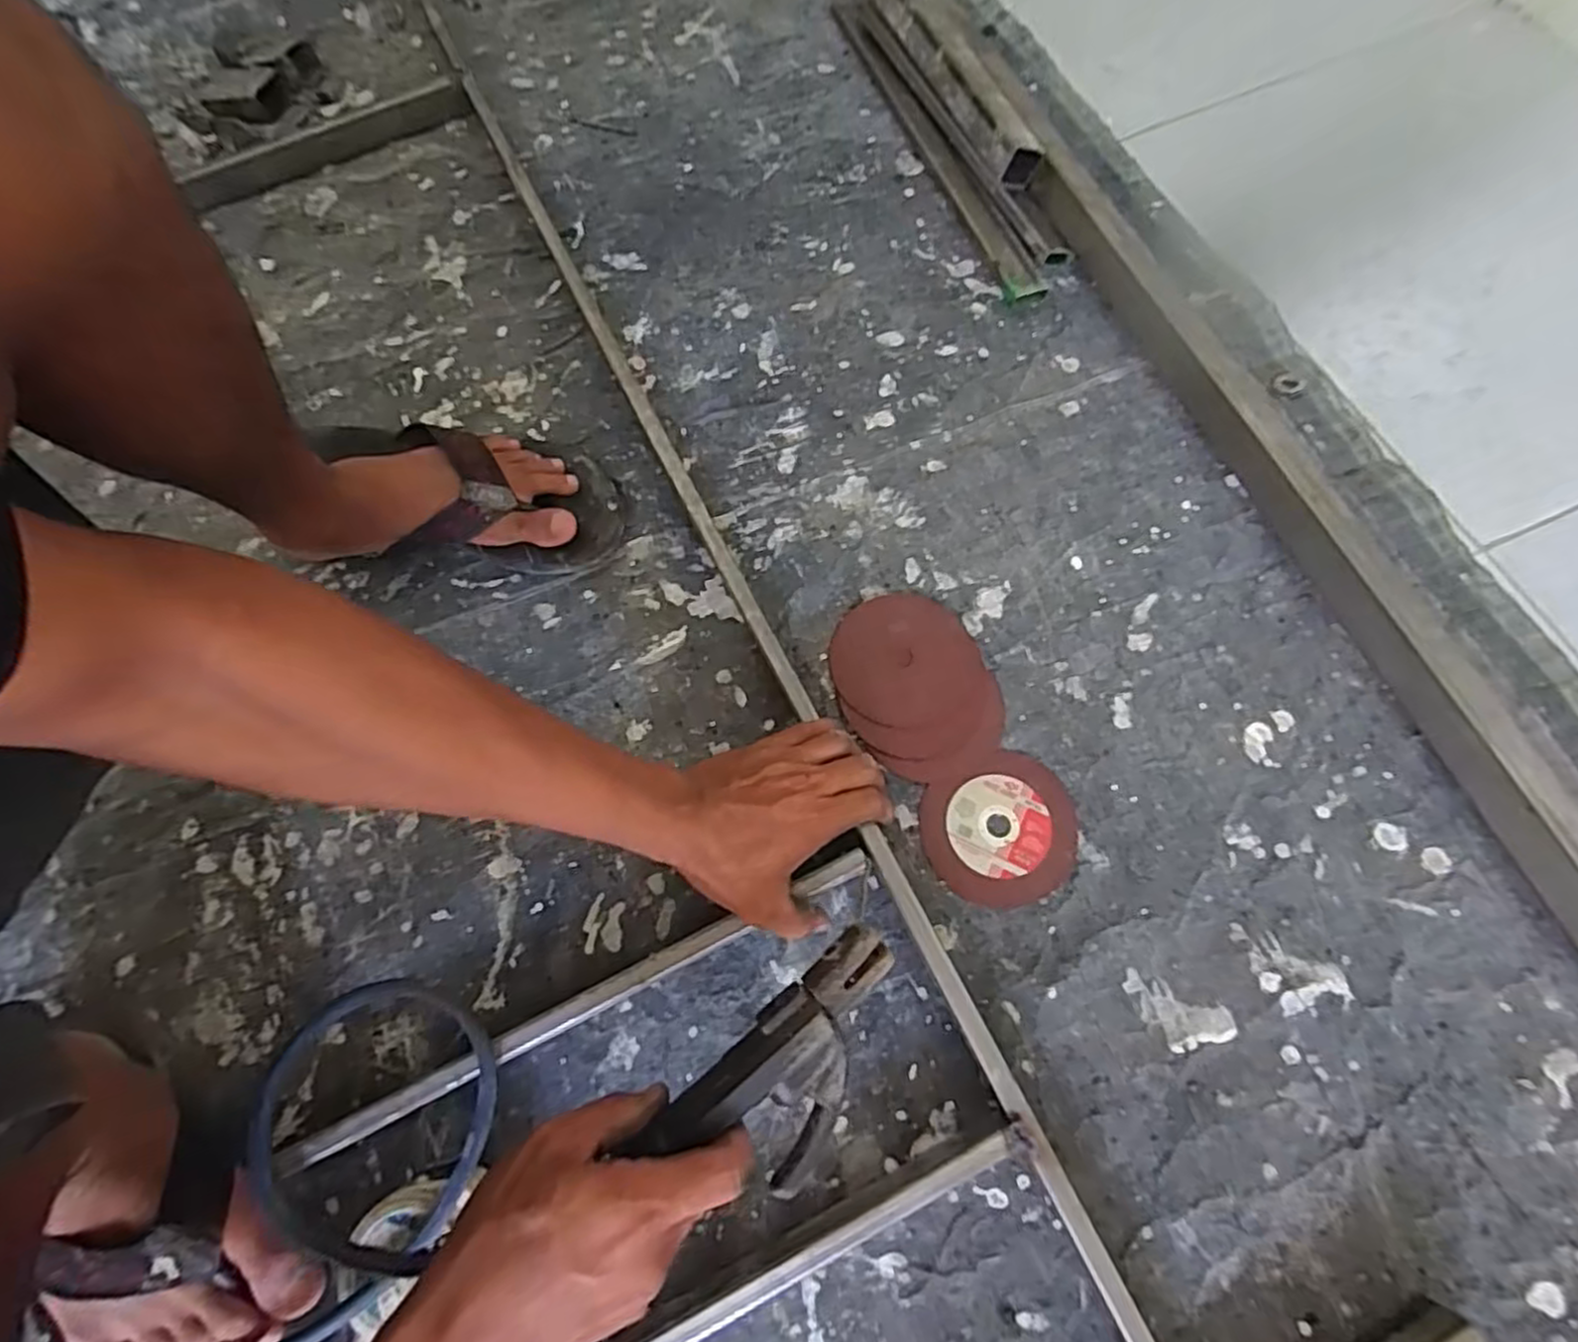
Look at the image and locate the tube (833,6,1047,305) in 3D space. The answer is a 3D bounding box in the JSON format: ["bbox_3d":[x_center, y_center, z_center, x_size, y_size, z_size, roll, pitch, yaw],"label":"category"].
[{"bbox_3d":[0.140,-0.528,0.729,0.031,0.017,0.451,-19,70,-4],"label":"tube"}]

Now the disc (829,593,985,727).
[{"bbox_3d":[0.086,-0.009,0.545,0.106,0.004,0.101,0,68,0],"label":"disc"}]

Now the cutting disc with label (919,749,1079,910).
[{"bbox_3d":[0.144,0.110,0.501,0.102,0.004,0.093,-1,70,3],"label":"cutting disc with label"}]

